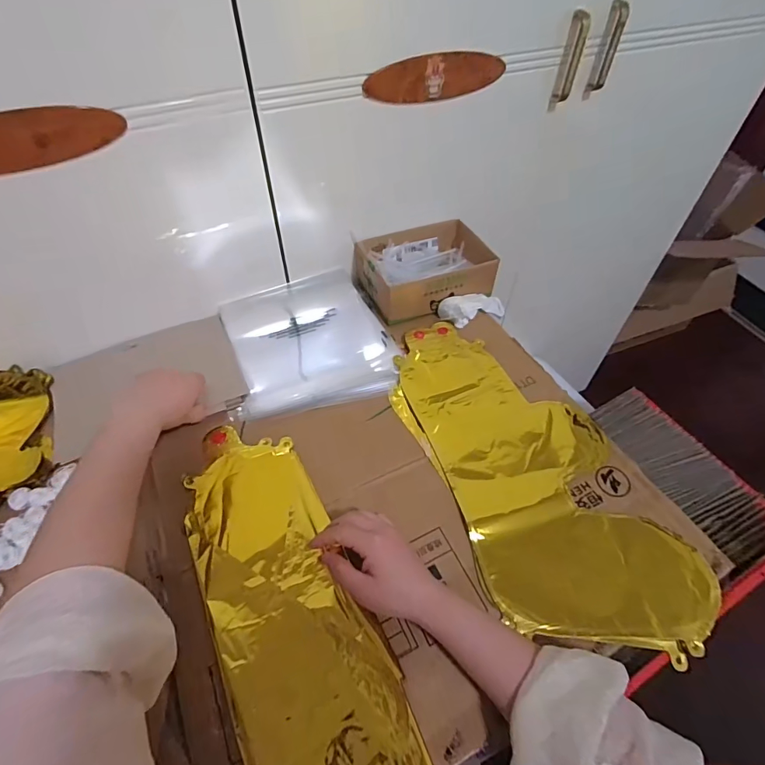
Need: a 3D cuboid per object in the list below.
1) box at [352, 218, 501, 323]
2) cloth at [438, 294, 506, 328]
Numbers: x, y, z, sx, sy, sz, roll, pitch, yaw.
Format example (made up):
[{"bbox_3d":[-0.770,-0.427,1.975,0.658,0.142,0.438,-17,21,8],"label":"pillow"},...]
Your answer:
[{"bbox_3d":[0.065,-0.174,0.680,0.202,0.064,0.139,-15,52,-13],"label":"box"},{"bbox_3d":[0.137,-0.112,0.666,0.120,0.037,0.042,-10,50,-24],"label":"cloth"}]

